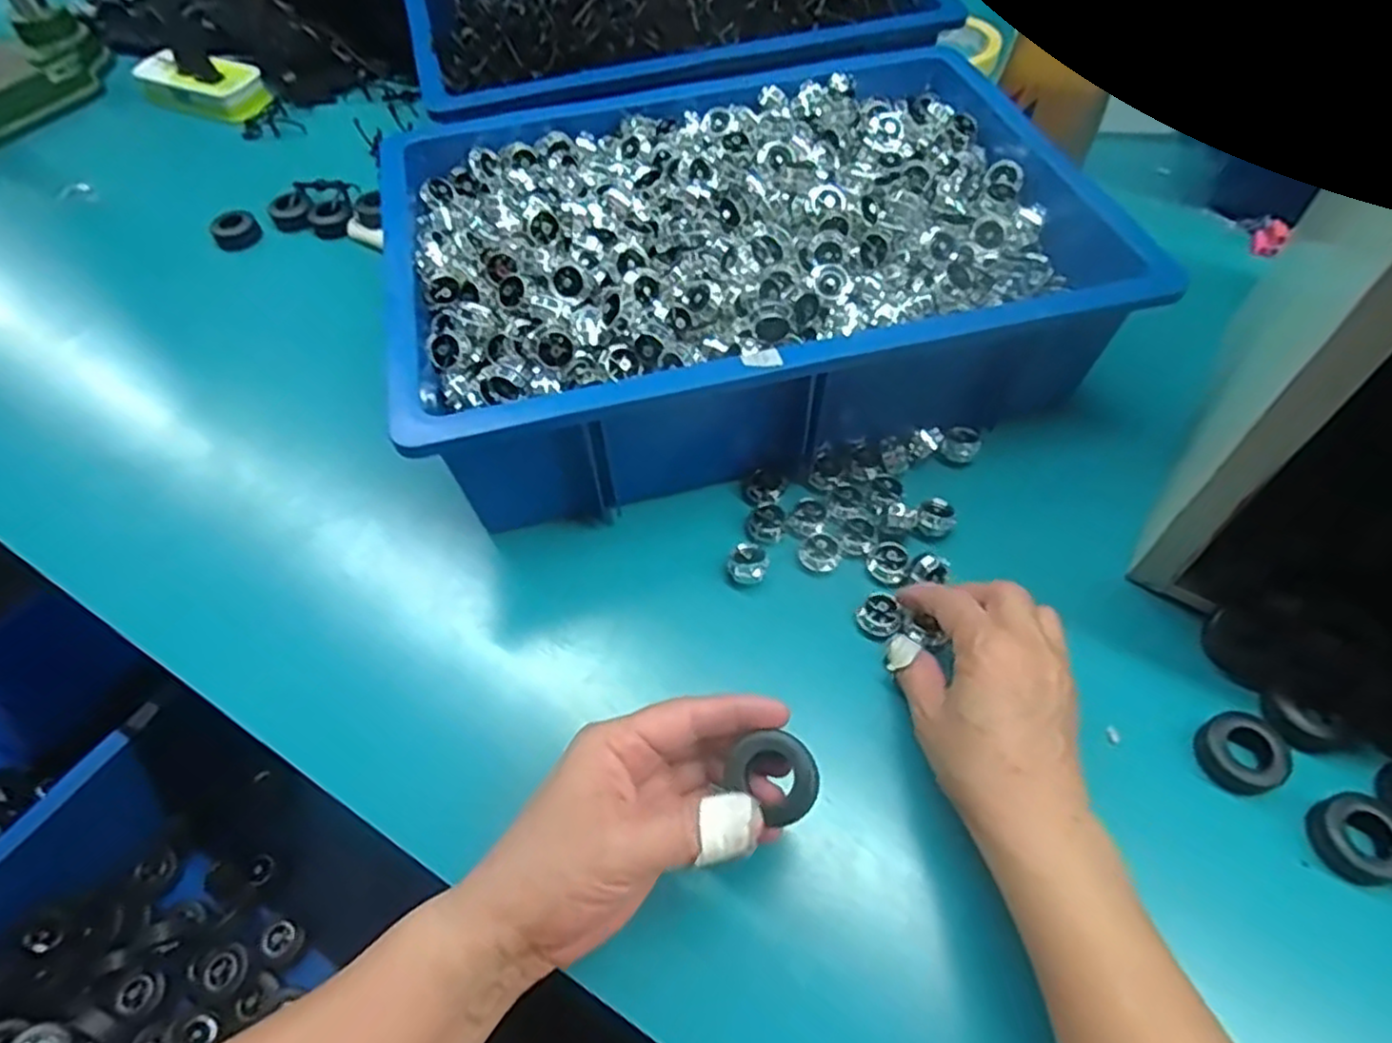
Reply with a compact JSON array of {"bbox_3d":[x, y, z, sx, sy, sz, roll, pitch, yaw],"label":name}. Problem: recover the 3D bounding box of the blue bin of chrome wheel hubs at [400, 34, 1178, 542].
[{"bbox_3d":[0.037,-0.184,0.507,0.457,0.112,0.344,-15,57,-6],"label":"blue bin of chrome wheel hubs"}]

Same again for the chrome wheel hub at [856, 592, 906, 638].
[{"bbox_3d":[0.103,0.054,0.410,0.023,0.012,0.022,-2,57,3],"label":"chrome wheel hub"}]

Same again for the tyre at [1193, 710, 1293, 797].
[{"bbox_3d":[0.273,0.114,0.365,0.040,0.014,0.037,-2,57,3],"label":"tyre"}]

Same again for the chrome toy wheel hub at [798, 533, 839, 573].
[{"bbox_3d":[0.072,0.019,0.433,0.021,0.008,0.022,0,55,-1],"label":"chrome toy wheel hub"}]

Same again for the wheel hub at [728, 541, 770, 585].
[{"bbox_3d":[0.031,0.025,0.431,0.022,0.014,0.024,0,55,-1],"label":"wheel hub"}]

